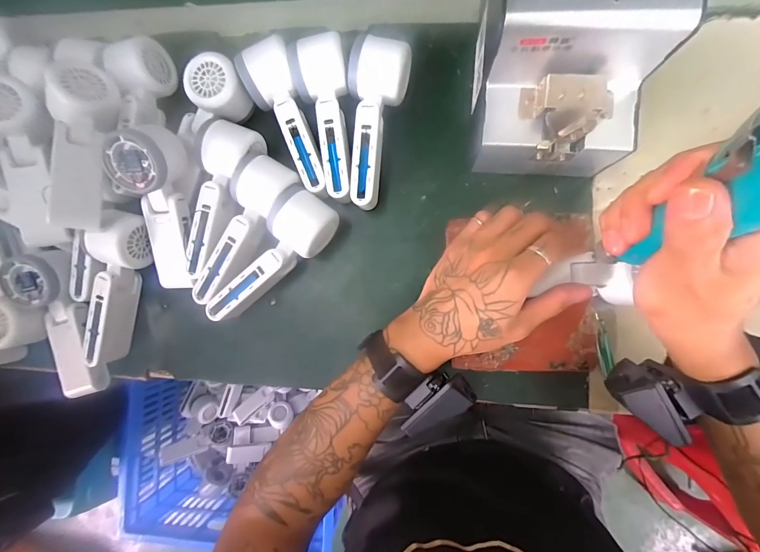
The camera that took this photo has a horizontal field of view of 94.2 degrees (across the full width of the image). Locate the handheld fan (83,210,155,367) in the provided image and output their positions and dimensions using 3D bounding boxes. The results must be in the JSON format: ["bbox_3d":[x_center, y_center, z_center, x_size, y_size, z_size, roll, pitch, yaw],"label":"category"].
[{"bbox_3d":[-0.289,0.014,0.383,0.047,0.046,0.169,17,101,7],"label":"handheld fan"}]

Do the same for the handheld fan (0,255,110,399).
[{"bbox_3d":[-0.350,0.056,0.385,0.059,0.033,0.162,-12,106,6],"label":"handheld fan"}]

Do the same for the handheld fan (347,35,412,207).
[{"bbox_3d":[-0.011,-0.150,0.359,0.054,0.064,0.156,11,88,7],"label":"handheld fan"}]

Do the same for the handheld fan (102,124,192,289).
[{"bbox_3d":[-0.231,-0.065,0.366,0.062,0.058,0.164,1,106,-3],"label":"handheld fan"}]

